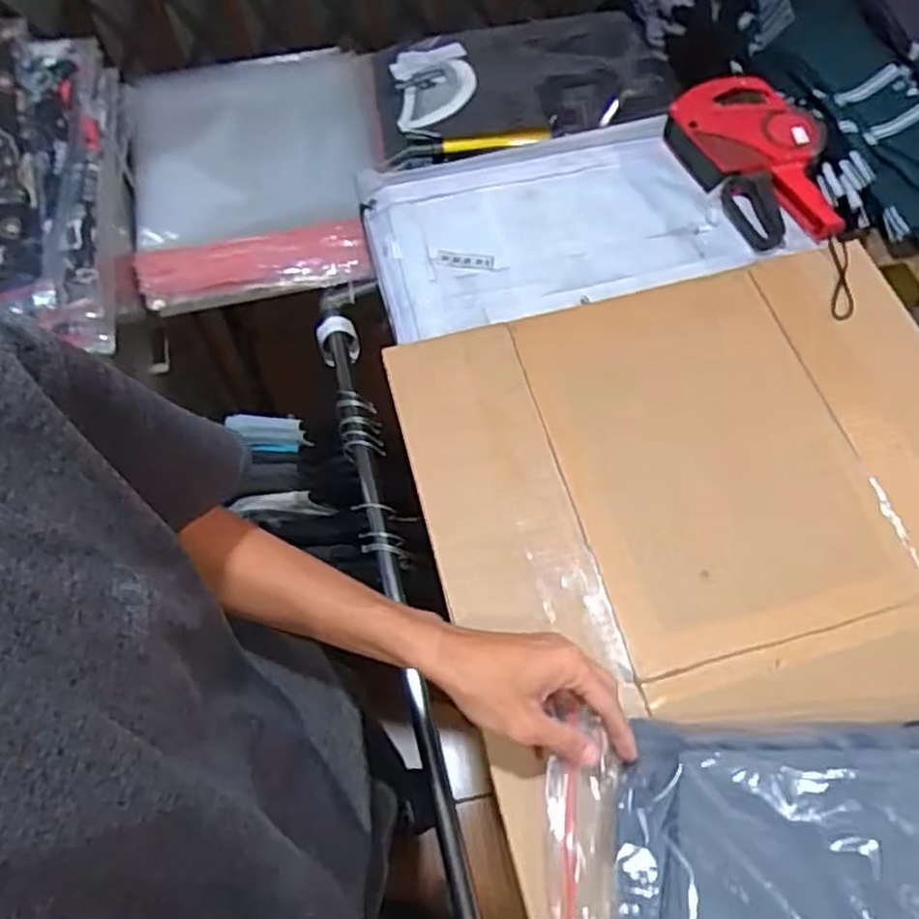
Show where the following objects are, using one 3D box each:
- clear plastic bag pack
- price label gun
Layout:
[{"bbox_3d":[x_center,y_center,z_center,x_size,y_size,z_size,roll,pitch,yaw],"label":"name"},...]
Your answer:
[{"bbox_3d":[-0.269,-0.407,1.020,0.318,0.068,0.469,-13,58,-3],"label":"clear plastic bag pack"},{"bbox_3d":[0.341,-0.335,0.821,0.147,0.052,0.225,-20,64,-9],"label":"price label gun"}]

